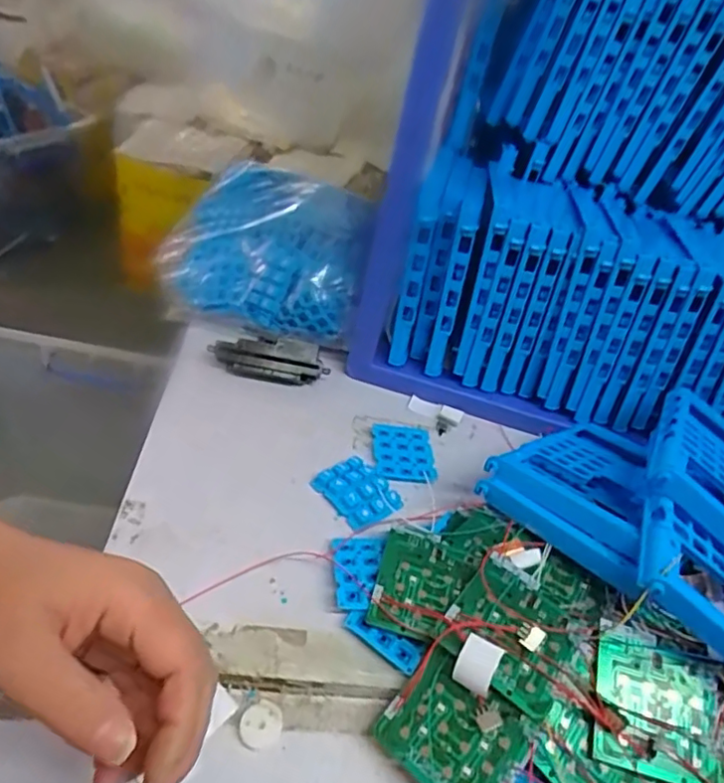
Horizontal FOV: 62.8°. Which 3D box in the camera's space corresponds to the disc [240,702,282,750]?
[{"bbox_3d":[-0.056,0.185,0.328,0.022,0.009,0.020,8,40,-7],"label":"disc"}]

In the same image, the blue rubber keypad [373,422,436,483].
[{"bbox_3d":[0.035,0.051,0.495,0.050,0.010,0.061,7,41,-9],"label":"blue rubber keypad"}]

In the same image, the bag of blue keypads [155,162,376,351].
[{"bbox_3d":[-0.093,-0.147,0.610,0.198,0.101,0.218,14,40,-1],"label":"bag of blue keypads"}]

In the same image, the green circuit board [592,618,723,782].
[{"bbox_3d":[0.167,0.178,0.335,0.072,0.007,0.073,21,58,0],"label":"green circuit board"}]

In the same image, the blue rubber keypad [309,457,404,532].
[{"bbox_3d":[-0.003,0.076,0.453,0.049,0.013,0.058,-22,52,-35],"label":"blue rubber keypad"}]

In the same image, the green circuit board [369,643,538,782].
[{"bbox_3d":[0.049,0.186,0.324,0.072,0.008,0.061,27,58,35],"label":"green circuit board"}]

